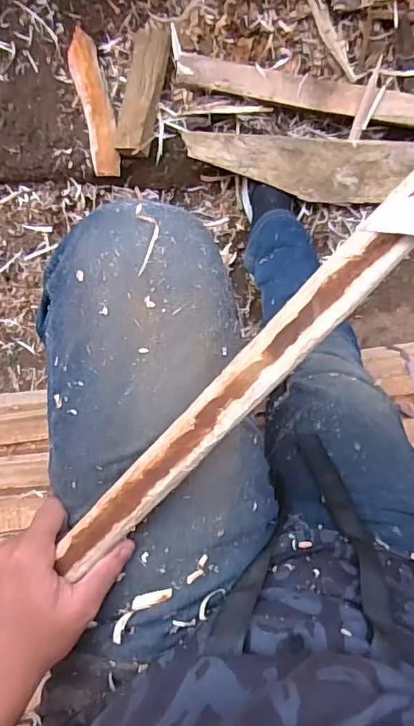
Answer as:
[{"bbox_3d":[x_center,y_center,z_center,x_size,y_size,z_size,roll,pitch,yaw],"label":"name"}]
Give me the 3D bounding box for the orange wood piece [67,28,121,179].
[{"bbox_3d":[-0.204,-0.471,0.932,0.056,0.016,0.265,-13,92,4],"label":"orange wood piece"}]

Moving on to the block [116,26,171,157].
[{"bbox_3d":[-0.115,-0.486,0.910,0.068,0.034,0.242,9,93,3],"label":"block"}]

